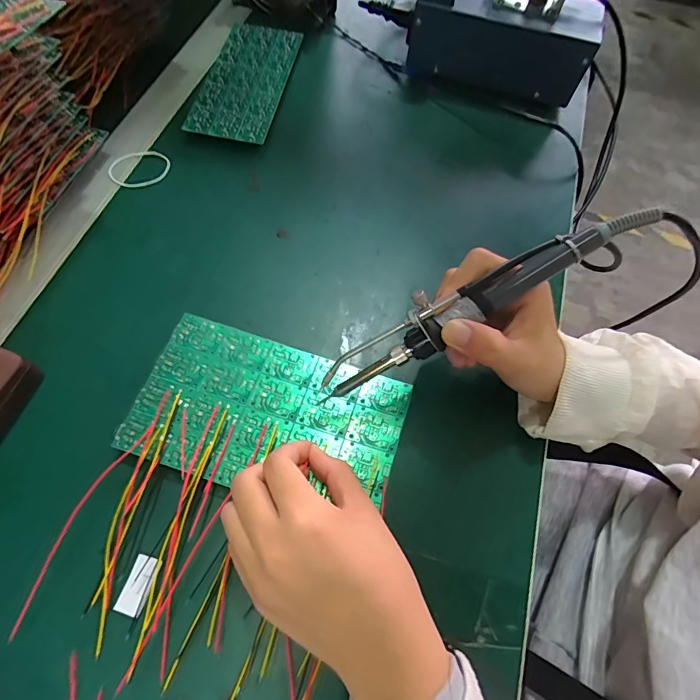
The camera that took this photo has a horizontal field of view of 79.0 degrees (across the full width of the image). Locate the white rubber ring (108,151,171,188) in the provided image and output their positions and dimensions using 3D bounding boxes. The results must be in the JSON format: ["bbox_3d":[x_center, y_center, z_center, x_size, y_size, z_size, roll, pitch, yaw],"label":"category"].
[{"bbox_3d":[-0.189,-0.161,0.381,0.050,0.007,0.039,0,64,-2],"label":"white rubber ring"}]

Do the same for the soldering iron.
[{"bbox_3d":[0.069,-0.027,0.240,0.201,0.028,0.027,-30,70,11],"label":"soldering iron"}]

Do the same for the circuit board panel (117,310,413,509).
[{"bbox_3d":[-0.054,0.042,0.286,0.172,0.010,0.101,16,69,6],"label":"circuit board panel"}]

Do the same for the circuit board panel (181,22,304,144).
[{"bbox_3d":[-0.103,-0.272,0.426,0.076,0.004,0.164,12,67,3],"label":"circuit board panel"}]

